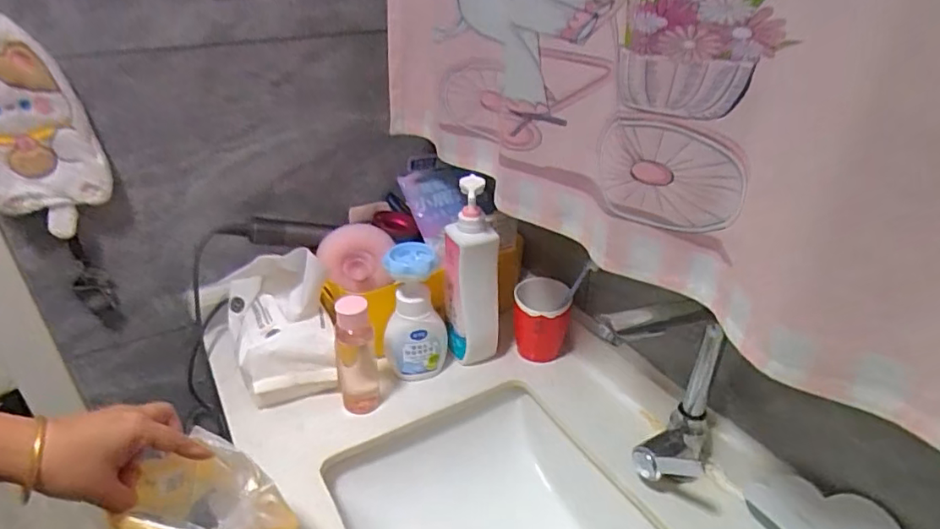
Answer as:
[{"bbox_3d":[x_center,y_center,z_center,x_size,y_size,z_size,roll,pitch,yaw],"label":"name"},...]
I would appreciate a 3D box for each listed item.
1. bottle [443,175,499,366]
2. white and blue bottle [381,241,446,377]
[{"bbox_3d":[0.000,0.014,0.750,0.074,0.258,0.054,-3,31,-5],"label":"bottle"},{"bbox_3d":[-0.075,0.068,0.752,0.083,0.181,0.066,-3,31,-5],"label":"white and blue bottle"}]

